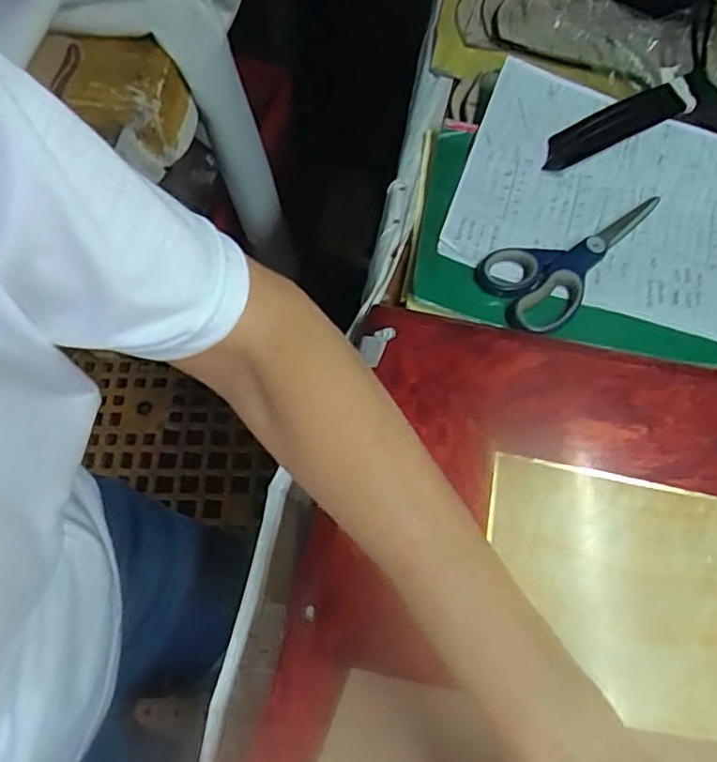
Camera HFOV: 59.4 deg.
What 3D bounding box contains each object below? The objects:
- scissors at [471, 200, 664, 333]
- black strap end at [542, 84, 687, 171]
[{"bbox_3d":[0.190,-0.105,0.519,0.198,0.012,0.076,-31,68,-13],"label":"scissors"},{"bbox_3d":[0.229,-0.231,0.569,0.151,0.007,0.034,-28,86,-14],"label":"black strap end"}]

